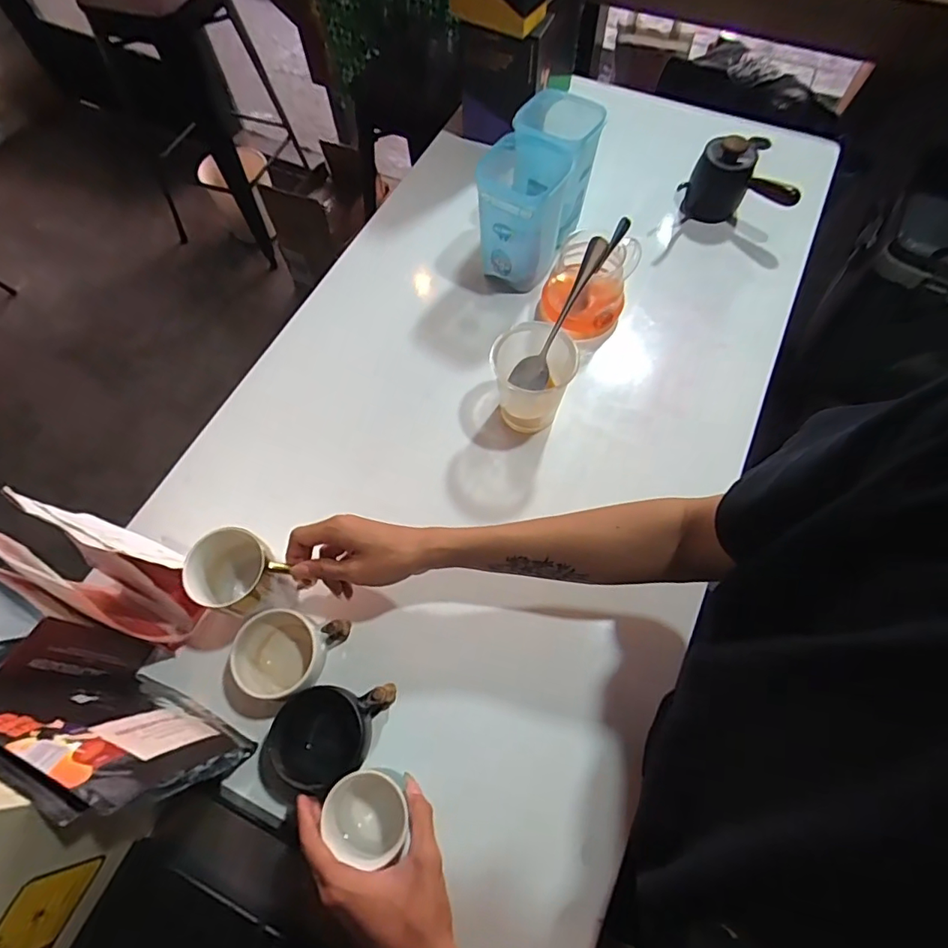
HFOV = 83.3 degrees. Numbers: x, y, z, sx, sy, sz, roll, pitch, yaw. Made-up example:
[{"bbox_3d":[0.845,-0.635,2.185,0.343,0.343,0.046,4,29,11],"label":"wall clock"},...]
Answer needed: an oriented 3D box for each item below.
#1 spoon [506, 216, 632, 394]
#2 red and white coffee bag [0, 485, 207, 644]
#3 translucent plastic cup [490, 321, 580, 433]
[{"bbox_3d":[0.097,-0.168,0.556,0.021,0.204,0.035,-23,62,-44],"label":"spoon"},{"bbox_3d":[-0.323,0.084,0.473,0.101,0.182,0.075,26,68,13],"label":"red and white coffee bag"},{"bbox_3d":[0.064,-0.103,0.588,0.085,0.105,0.073,-4,65,0],"label":"translucent plastic cup"}]

